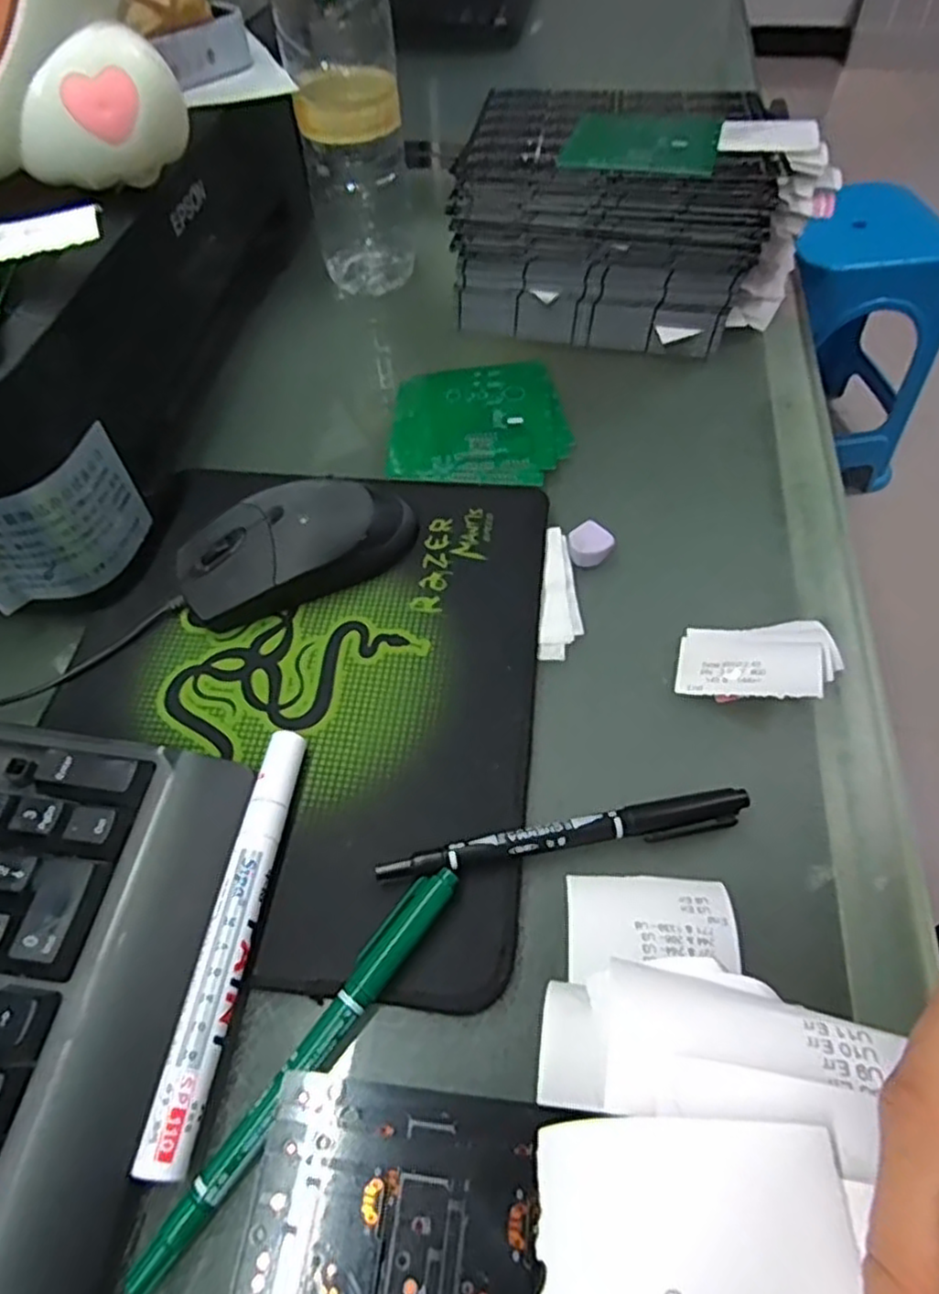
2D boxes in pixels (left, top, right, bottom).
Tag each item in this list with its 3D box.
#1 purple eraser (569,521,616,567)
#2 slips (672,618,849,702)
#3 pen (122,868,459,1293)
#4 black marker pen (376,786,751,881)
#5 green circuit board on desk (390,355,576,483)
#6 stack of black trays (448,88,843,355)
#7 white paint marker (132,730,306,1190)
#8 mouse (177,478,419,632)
[{"bbox_3d":[0.058,-0.049,0.345,0.021,0.011,0.020,-1,55,2],"label":"purple eraser"},{"bbox_3d":[0.123,0.006,0.301,0.066,0.019,0.043,0,55,3],"label":"slips"},{"bbox_3d":[-0.049,0.127,0.223,0.014,0.011,0.135,30,61,21],"label":"pen"},{"bbox_3d":[0.036,0.070,0.260,0.137,0.010,0.013,-10,55,-4],"label":"black marker pen"},{"bbox_3d":[0.008,-0.135,0.402,0.096,0.008,0.112,3,55,4],"label":"green circuit board on desk"},{"bbox_3d":[0.107,-0.271,0.443,0.206,0.093,0.145,11,56,10],"label":"stack of black trays"},{"bbox_3d":[-0.081,0.095,0.244,0.016,0.015,0.140,4,55,5],"label":"white paint marker"},{"bbox_3d":[-0.080,-0.048,0.331,0.109,0.036,0.053,-18,56,-10],"label":"mouse"}]

